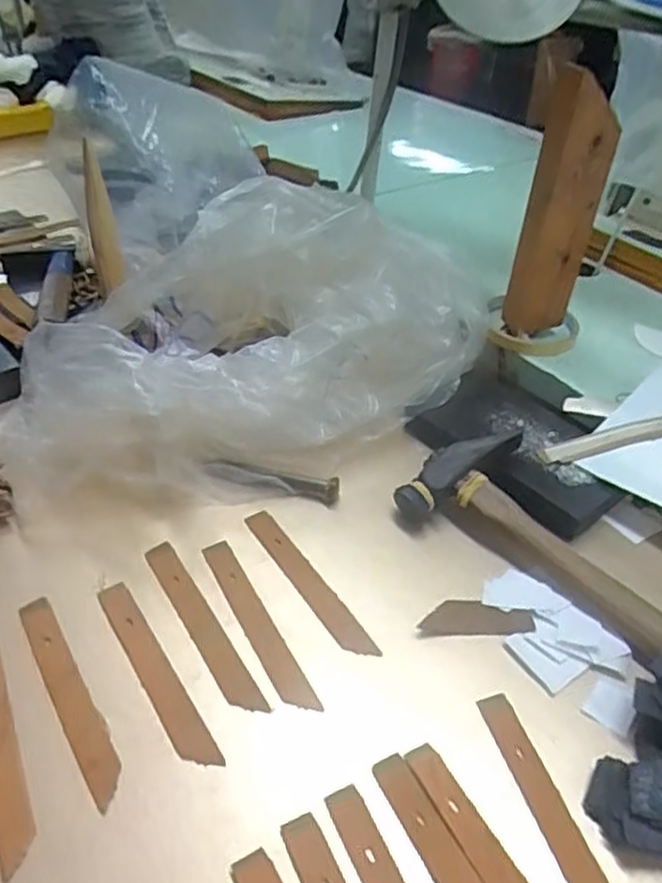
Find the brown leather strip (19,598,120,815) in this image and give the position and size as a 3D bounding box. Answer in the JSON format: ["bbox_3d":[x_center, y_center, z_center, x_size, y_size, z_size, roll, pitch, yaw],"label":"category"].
[{"bbox_3d":[-0.135,0.128,0.345,0.016,0.004,0.123,-24,46,-27],"label":"brown leather strip"}]

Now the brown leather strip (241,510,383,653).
[{"bbox_3d":[-0.015,0.083,0.406,0.016,0.004,0.122,-24,47,-27],"label":"brown leather strip"}]

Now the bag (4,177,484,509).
[{"bbox_3d":[-0.059,-0.077,0.501,0.358,0.128,0.193,-22,46,-25],"label":"bag"}]

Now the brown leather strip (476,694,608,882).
[{"bbox_3d":[0.103,0.174,0.306,0.016,0.005,0.124,-11,42,-15],"label":"brown leather strip"}]

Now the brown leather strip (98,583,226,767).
[{"bbox_3d":[-0.094,0.122,0.357,0.017,0.004,0.121,-25,50,-25],"label":"brown leather strip"}]

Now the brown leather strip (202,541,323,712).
[{"bbox_3d":[-0.042,0.102,0.382,0.018,0.004,0.119,-20,47,-22],"label":"brown leather strip"}]

